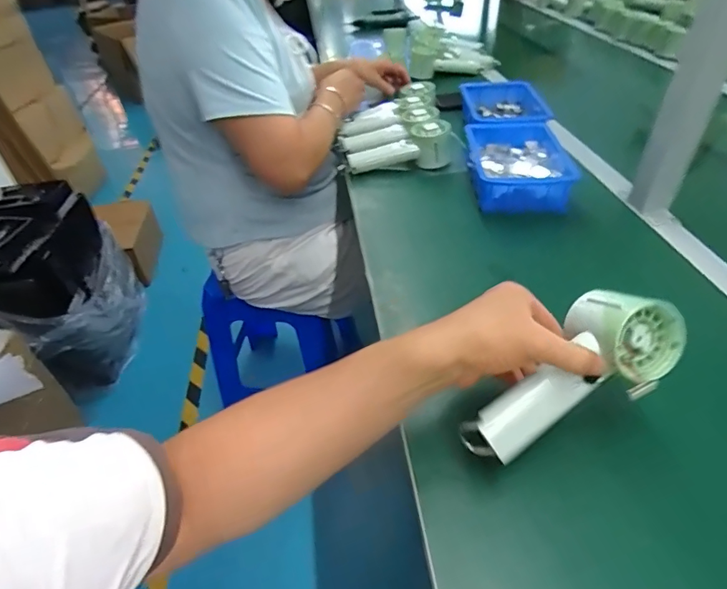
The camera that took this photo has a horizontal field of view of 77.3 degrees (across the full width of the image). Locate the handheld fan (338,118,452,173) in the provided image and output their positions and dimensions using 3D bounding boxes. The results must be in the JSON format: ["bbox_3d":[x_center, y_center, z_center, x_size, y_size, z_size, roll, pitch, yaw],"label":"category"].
[{"bbox_3d":[0.059,-0.243,0.794,0.189,0.065,0.052,-14,41,9],"label":"handheld fan"}]

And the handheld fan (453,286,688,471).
[{"bbox_3d":[0.159,0.061,0.363,0.186,0.052,0.079,-33,46,-1],"label":"handheld fan"}]

